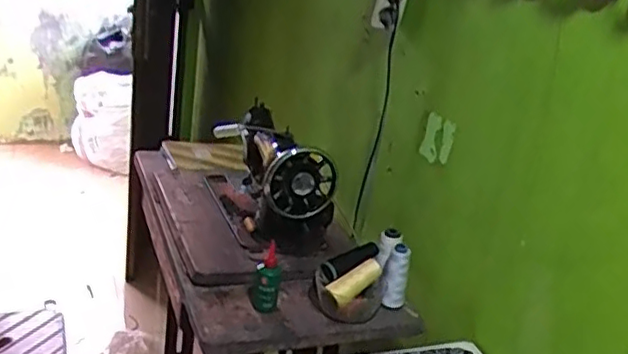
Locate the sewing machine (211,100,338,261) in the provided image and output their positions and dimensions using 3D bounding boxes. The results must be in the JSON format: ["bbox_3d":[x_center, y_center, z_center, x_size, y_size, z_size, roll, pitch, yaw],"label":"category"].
[{"bbox_3d":[-0.090,-0.008,1.356,0.142,0.207,0.394,-2,22,-24],"label":"sewing machine"}]

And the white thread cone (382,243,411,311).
[{"bbox_3d":[0.146,0.174,1.130,0.034,0.114,0.034,11,-9,9],"label":"white thread cone"}]

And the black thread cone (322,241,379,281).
[{"bbox_3d":[0.066,0.143,1.122,0.118,0.028,0.037,-24,33,-29],"label":"black thread cone"}]

